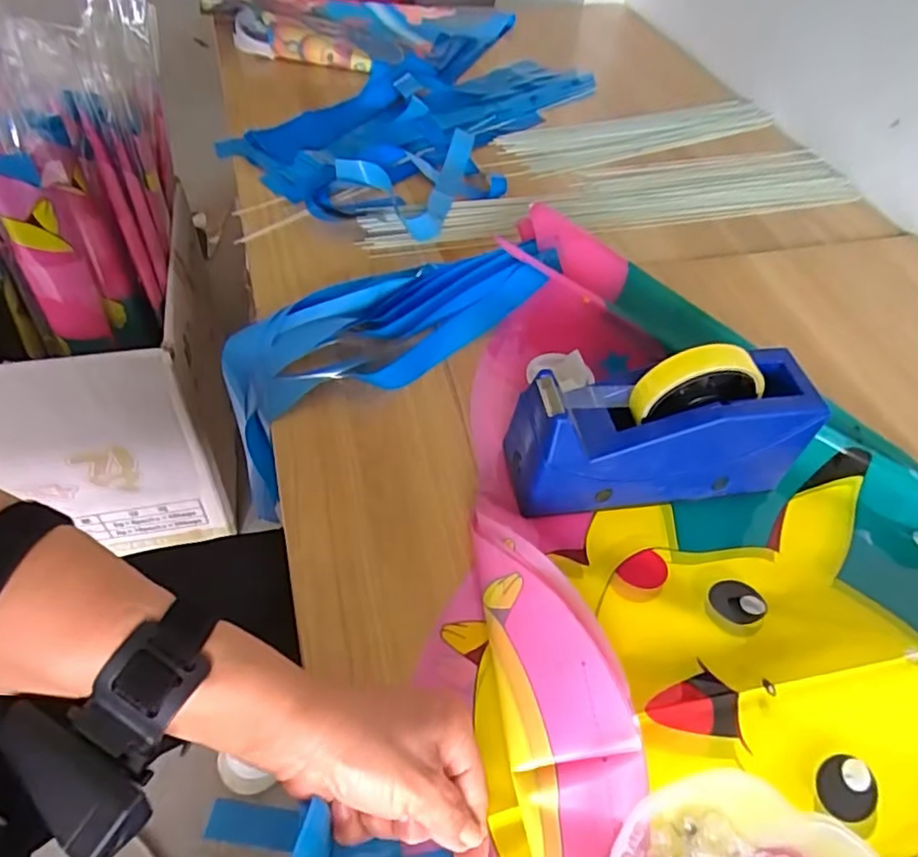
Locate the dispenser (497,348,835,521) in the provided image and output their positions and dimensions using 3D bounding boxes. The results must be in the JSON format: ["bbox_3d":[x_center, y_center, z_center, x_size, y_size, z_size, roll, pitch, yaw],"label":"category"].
[{"bbox_3d":[0.141,-0.004,0.432,0.200,0.121,0.066,-5,51,-11],"label":"dispenser"}]

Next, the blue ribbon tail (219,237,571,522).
[{"bbox_3d":[-0.055,-0.089,0.545,0.326,0.064,0.127,-30,59,-11],"label":"blue ribbon tail"}]

